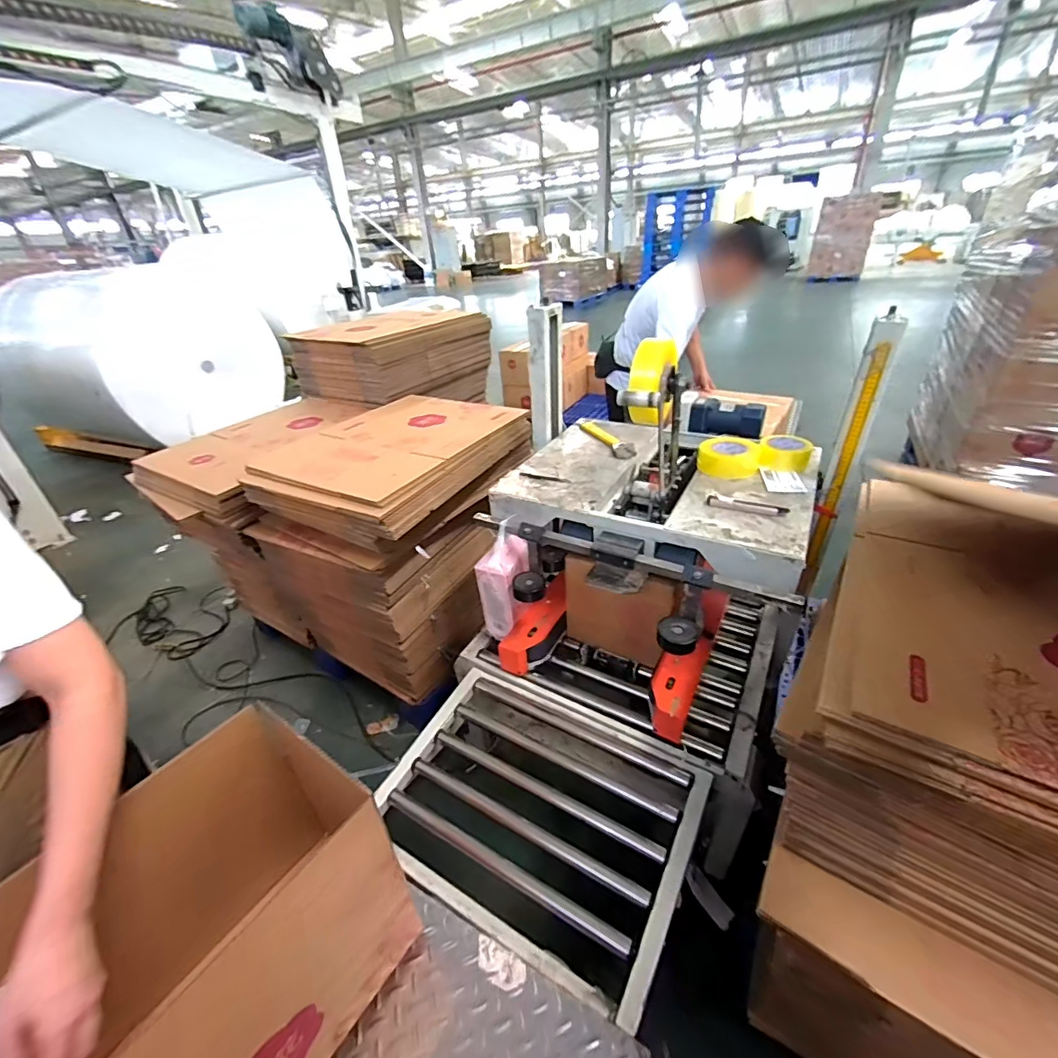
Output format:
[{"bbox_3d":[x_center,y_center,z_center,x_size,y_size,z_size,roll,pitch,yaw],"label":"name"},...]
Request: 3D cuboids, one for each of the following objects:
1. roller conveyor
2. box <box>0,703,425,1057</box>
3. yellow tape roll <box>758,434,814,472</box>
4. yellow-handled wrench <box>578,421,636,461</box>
[{"bbox_3d":[0.013,0.558,0.967,0.565,0.114,0.429,15,36,29],"label":"roller conveyor"},{"bbox_3d":[-0.410,0.544,0.594,0.285,0.369,0.480,17,37,31],"label":"box"},{"bbox_3d":[0.600,-0.179,1.122,0.112,0.057,0.095,11,35,24],"label":"yellow tape roll"},{"bbox_3d":[0.219,-0.253,1.334,0.058,0.016,0.281,-12,32,-12],"label":"yellow-handled wrench"}]

